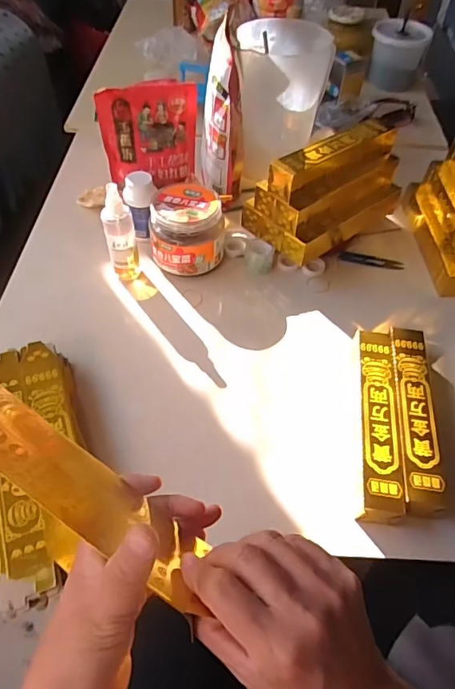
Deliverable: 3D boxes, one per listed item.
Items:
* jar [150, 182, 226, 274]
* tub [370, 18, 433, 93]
[{"bbox_3d":[-0.060,-0.172,0.686,0.108,0.094,0.105,0,54,-1],"label":"jar"},{"bbox_3d":[0.389,-0.669,1.054,0.126,0.110,0.108,13,54,8],"label":"tub"}]

